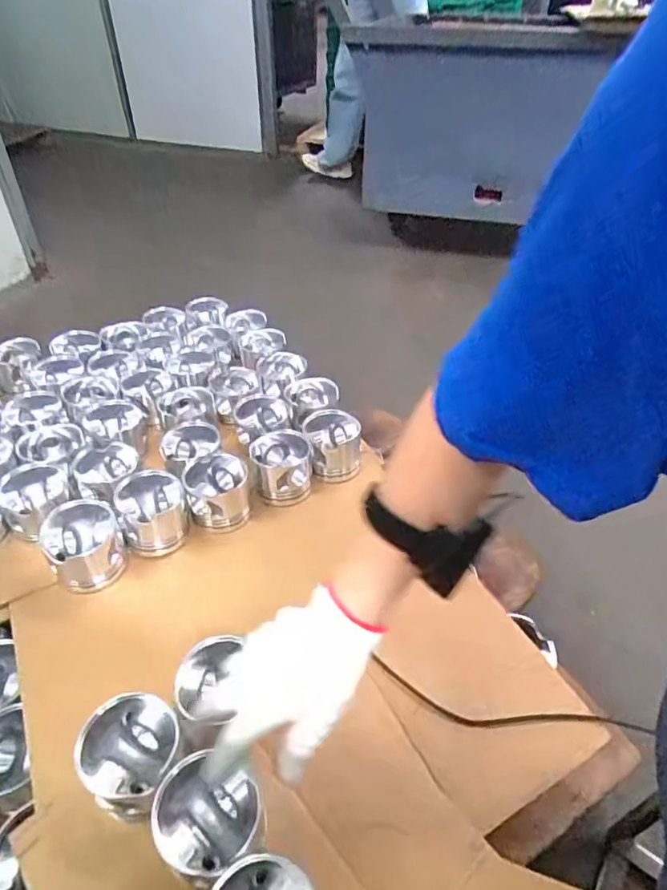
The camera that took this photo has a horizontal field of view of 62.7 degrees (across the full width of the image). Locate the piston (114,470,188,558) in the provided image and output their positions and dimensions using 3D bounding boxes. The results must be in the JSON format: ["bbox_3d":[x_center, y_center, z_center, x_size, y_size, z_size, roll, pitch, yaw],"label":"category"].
[{"bbox_3d":[-0.241,0.088,0.734,0.085,0.078,0.084,-15,44,-16],"label":"piston"}]

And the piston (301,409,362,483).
[{"bbox_3d":[-0.002,-0.003,0.855,0.081,0.072,0.094,-8,42,-9],"label":"piston"}]

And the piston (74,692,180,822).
[{"bbox_3d":[-0.183,0.285,0.505,0.083,0.082,0.084,0,41,0],"label":"piston"}]

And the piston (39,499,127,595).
[{"bbox_3d":[-0.314,0.126,0.693,0.086,0.075,0.088,0,41,0],"label":"piston"}]

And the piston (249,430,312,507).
[{"bbox_3d":[-0.078,0.032,0.816,0.088,0.067,0.093,-5,42,-5],"label":"piston"}]

